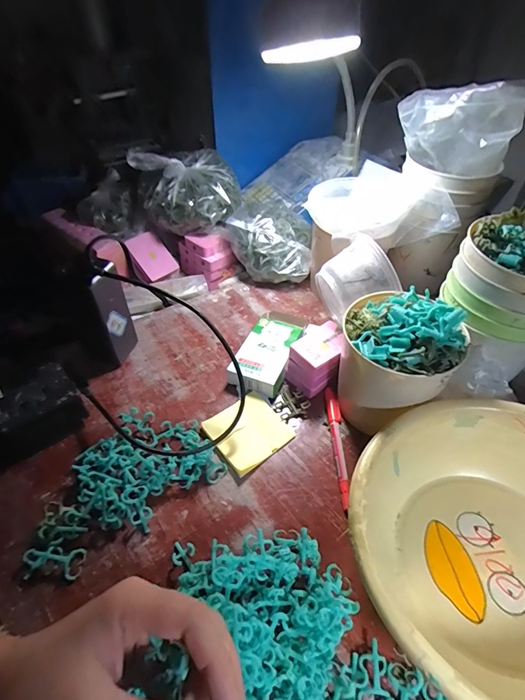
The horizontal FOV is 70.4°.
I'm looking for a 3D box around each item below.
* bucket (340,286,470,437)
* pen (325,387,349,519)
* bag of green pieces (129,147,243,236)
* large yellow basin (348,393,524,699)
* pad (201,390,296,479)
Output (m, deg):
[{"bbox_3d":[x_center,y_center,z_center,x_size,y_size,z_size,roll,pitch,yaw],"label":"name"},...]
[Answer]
[{"bbox_3d":[0.132,0.015,0.382,0.110,0.142,0.102,0,46,0],"label":"bucket"},{"bbox_3d":[0.081,0.097,0.398,0.013,0.007,0.138,0,46,0],"label":"pen"},{"bbox_3d":[-0.114,-0.248,0.577,0.156,0.092,0.105,-7,46,-7],"label":"bag of green pieces"},{"bbox_3d":[0.181,0.150,0.289,0.217,0.087,0.221,0,46,0],"label":"large yellow basin"},{"bbox_3d":[-0.015,0.088,0.411,0.078,0.014,0.074,-31,53,-26],"label":"pad"}]

